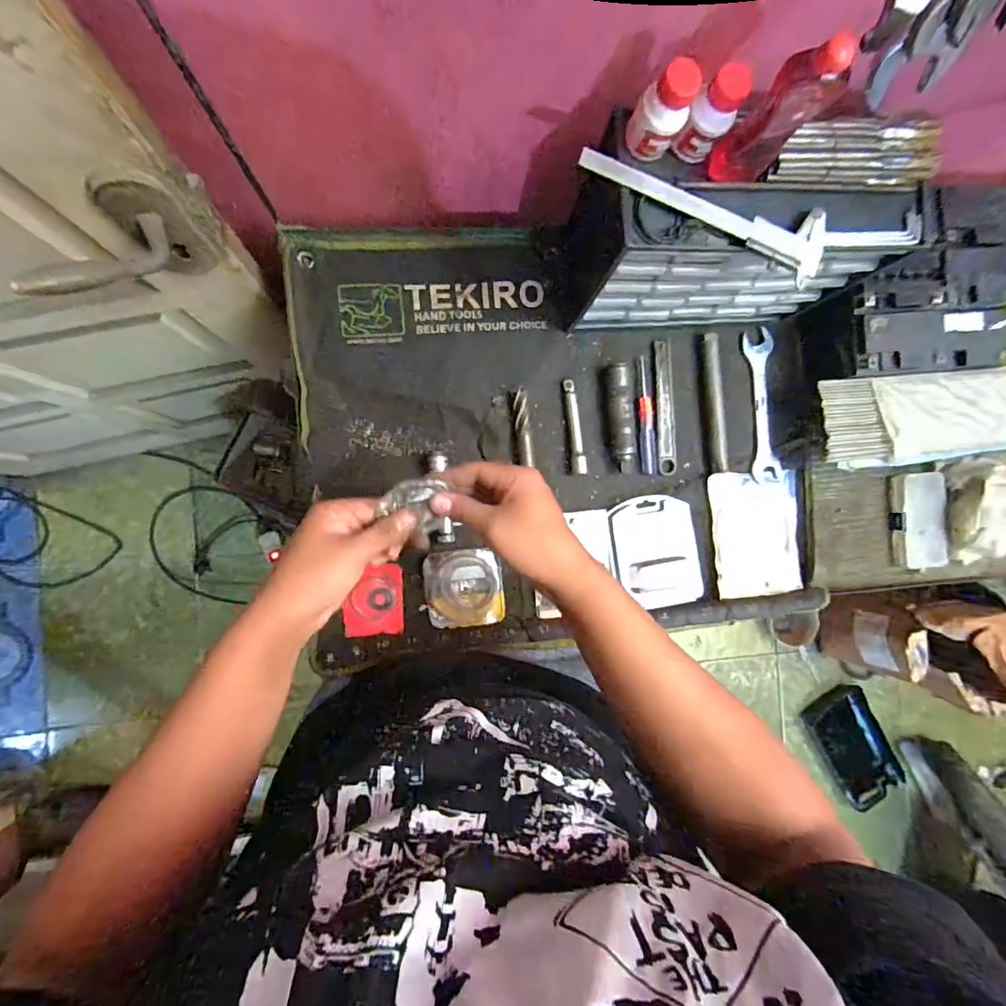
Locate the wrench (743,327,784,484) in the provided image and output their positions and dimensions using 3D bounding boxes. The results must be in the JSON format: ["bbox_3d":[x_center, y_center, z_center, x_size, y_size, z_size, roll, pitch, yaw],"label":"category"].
[{"bbox_3d":[0.349,-0.130,0.679,0.040,0.009,0.198,-4,90,-8],"label":"wrench"}]

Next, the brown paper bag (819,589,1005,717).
[{"bbox_3d":[1.003,0.333,1.267,0.208,0.437,0.226,13,88,-8],"label":"brown paper bag"}]

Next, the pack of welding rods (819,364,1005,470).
[{"bbox_3d":[0.581,-0.113,0.642,0.375,0.030,0.111,-7,90,-8],"label":"pack of welding rods"}]

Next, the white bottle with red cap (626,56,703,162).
[{"bbox_3d":[0.128,-0.310,0.403,0.035,0.066,0.032,-18,92,-8],"label":"white bottle with red cap"}]

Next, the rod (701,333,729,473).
[{"bbox_3d":[0.275,-0.129,0.660,0.020,0.019,0.177,-4,90,-8],"label":"rod"}]

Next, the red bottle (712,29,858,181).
[{"bbox_3d":[0.209,-0.292,0.382,0.041,0.112,0.045,43,84,-5],"label":"red bottle"}]

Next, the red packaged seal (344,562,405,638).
[{"bbox_3d":[-0.153,0.117,0.605,0.067,0.013,0.080,-2,90,-8],"label":"red packaged seal"}]

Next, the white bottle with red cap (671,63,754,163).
[{"bbox_3d":[0.167,-0.310,0.408,0.035,0.067,0.029,23,87,-7],"label":"white bottle with red cap"}]

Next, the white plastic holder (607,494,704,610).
[{"bbox_3d":[0.197,0.061,0.650,0.112,0.022,0.137,-6,90,-8],"label":"white plastic holder"}]

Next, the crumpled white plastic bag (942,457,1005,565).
[{"bbox_3d":[0.676,0.010,0.689,0.139,0.066,0.142,1,89,-8],"label":"crumpled white plastic bag"}]

